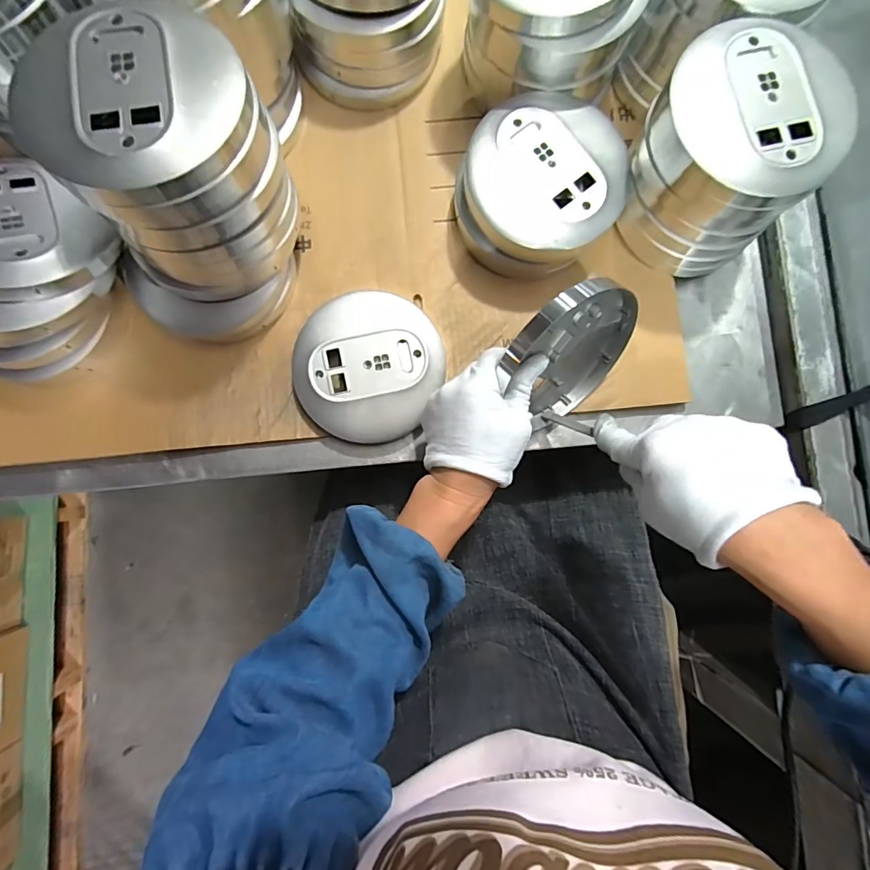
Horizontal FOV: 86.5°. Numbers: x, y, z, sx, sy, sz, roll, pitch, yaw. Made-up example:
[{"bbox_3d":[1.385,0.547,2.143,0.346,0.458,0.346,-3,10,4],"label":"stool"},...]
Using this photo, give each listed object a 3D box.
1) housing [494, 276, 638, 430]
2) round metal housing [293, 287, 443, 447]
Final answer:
[{"bbox_3d":[0.112,-0.069,0.373,0.106,0.116,0.023,-37,56,3],"label":"housing"},{"bbox_3d":[-0.060,-0.062,0.409,0.125,0.018,0.127,0,85,-1],"label":"round metal housing"}]

